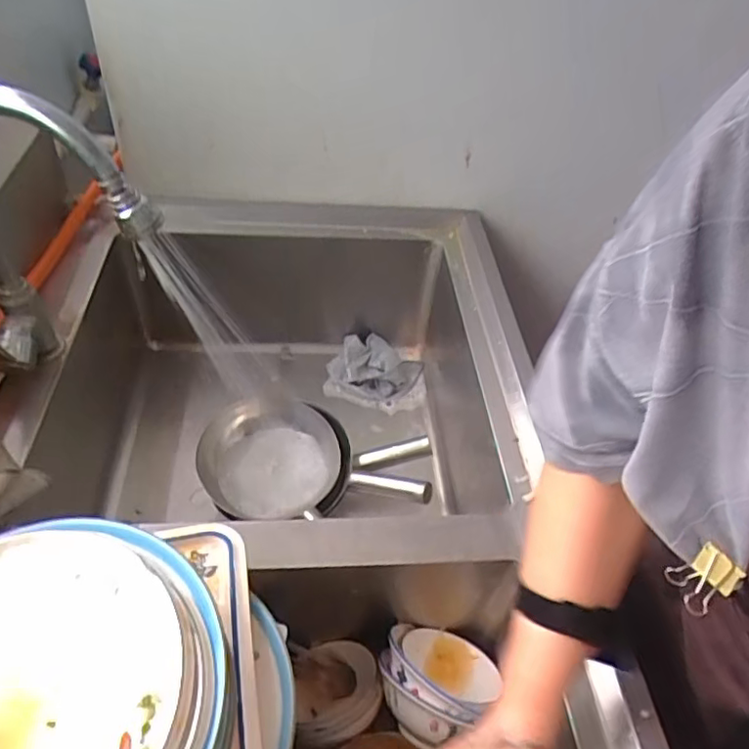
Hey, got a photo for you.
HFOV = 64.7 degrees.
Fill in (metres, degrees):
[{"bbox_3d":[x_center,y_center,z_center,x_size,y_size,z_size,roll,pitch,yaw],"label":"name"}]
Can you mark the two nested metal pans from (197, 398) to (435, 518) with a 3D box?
[{"bbox_3d":[-0.085,0.118,0.832,0.310,0.084,0.166,4,47,-3],"label":"two nested metal pans"}]

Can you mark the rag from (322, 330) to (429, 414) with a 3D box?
[{"bbox_3d":[0.006,-0.003,1.025,0.167,0.065,0.121,12,47,5],"label":"rag"}]

